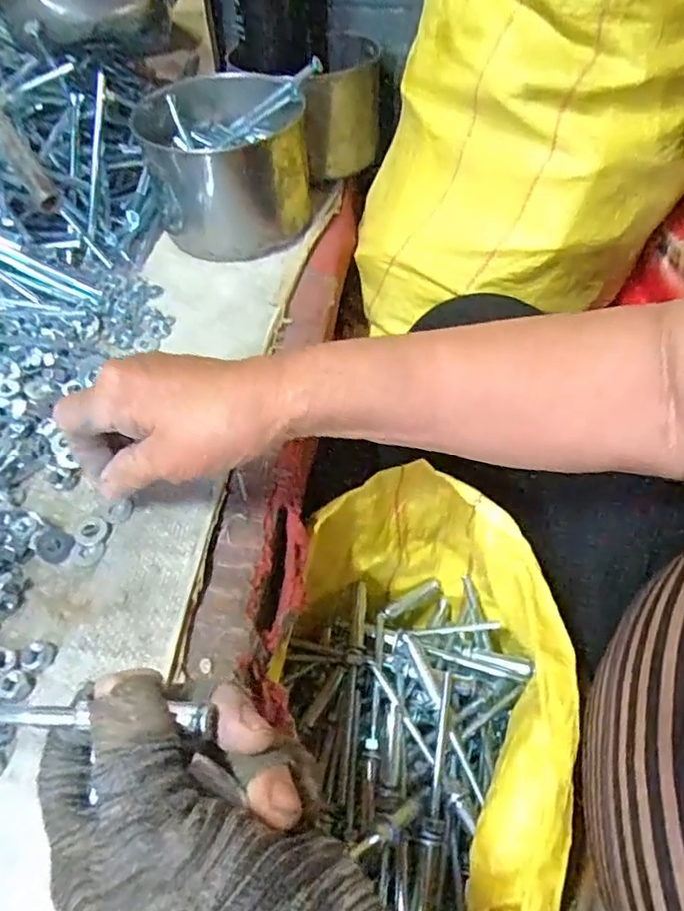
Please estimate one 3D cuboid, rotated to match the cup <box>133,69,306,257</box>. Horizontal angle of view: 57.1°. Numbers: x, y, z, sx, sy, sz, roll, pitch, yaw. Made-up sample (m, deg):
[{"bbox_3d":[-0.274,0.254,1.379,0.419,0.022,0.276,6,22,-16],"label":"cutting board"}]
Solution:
[{"bbox_3d":[-0.095,-0.238,0.526,0.123,0.110,0.123,-1,49,1],"label":"cup"}]

